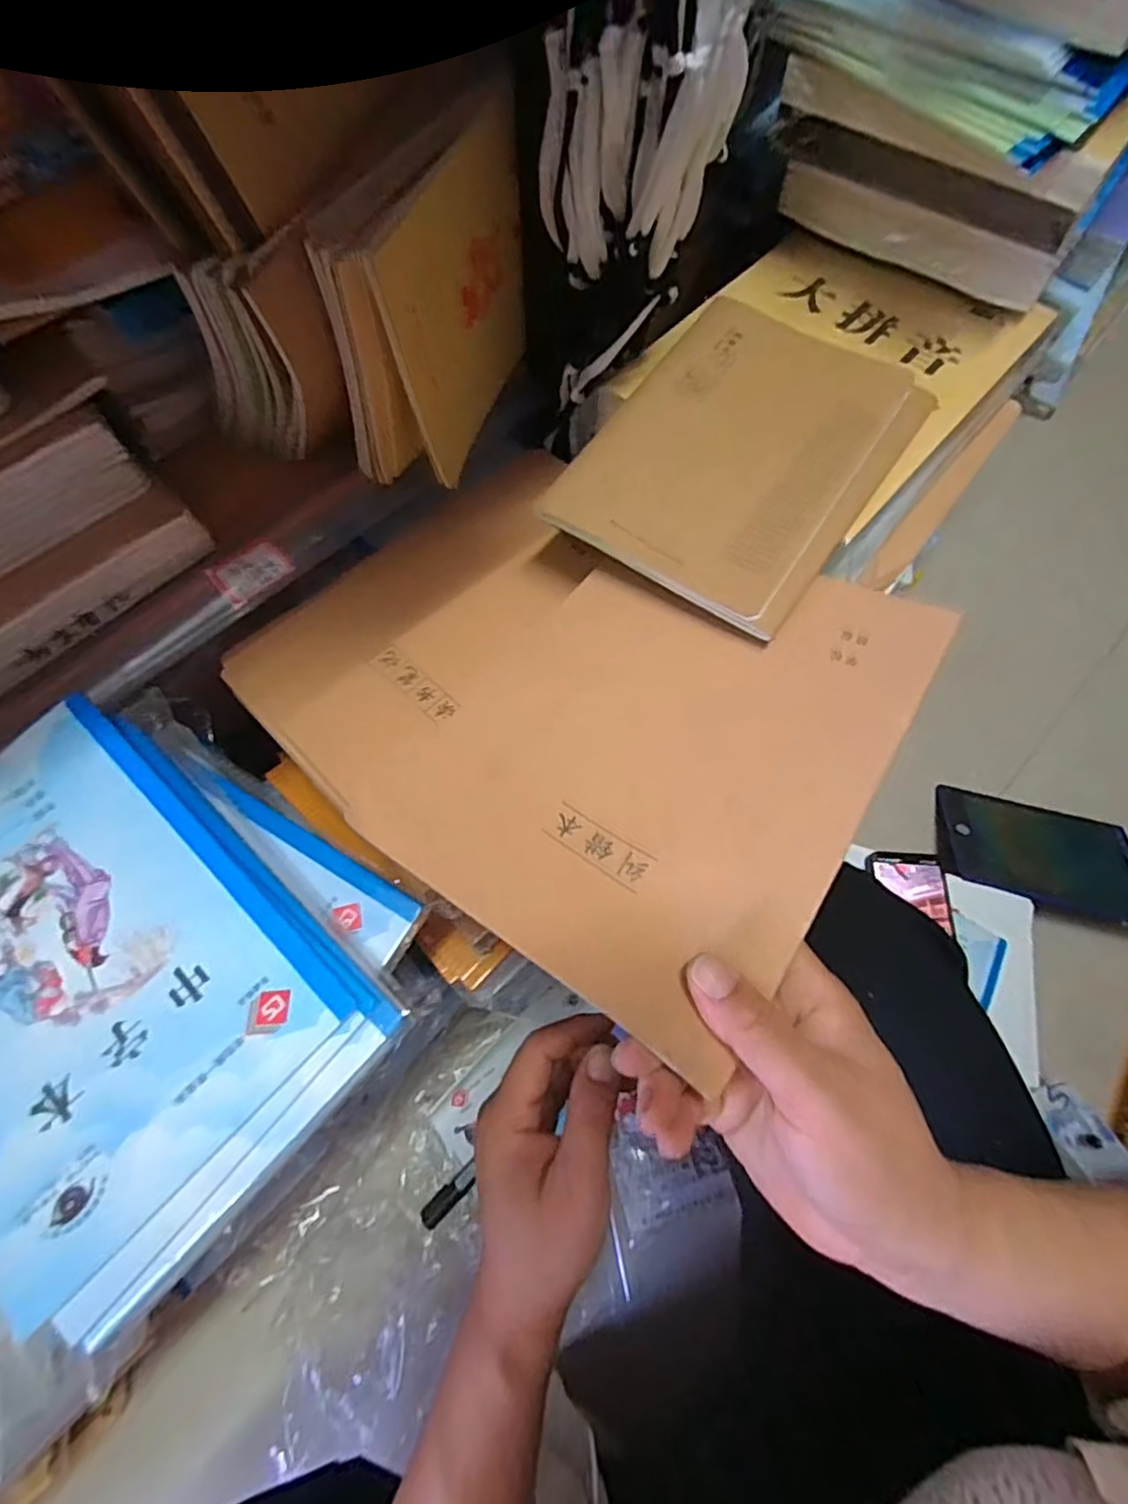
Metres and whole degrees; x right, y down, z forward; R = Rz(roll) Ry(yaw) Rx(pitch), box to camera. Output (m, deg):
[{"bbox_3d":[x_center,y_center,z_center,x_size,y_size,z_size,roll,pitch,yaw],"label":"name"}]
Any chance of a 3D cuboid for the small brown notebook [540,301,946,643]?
[{"bbox_3d":[0.102,-0.172,0.359,0.147,0.013,0.202,33,72,12],"label":"small brown notebook"}]

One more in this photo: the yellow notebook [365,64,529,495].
[{"bbox_3d":[-0.050,-0.230,0.331,0.010,0.128,0.120,25,71,9],"label":"yellow notebook"}]

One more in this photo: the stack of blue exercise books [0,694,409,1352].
[{"bbox_3d":[-0.193,0.089,0.257,0.212,0.014,0.148,41,74,14],"label":"stack of blue exercise books"}]

